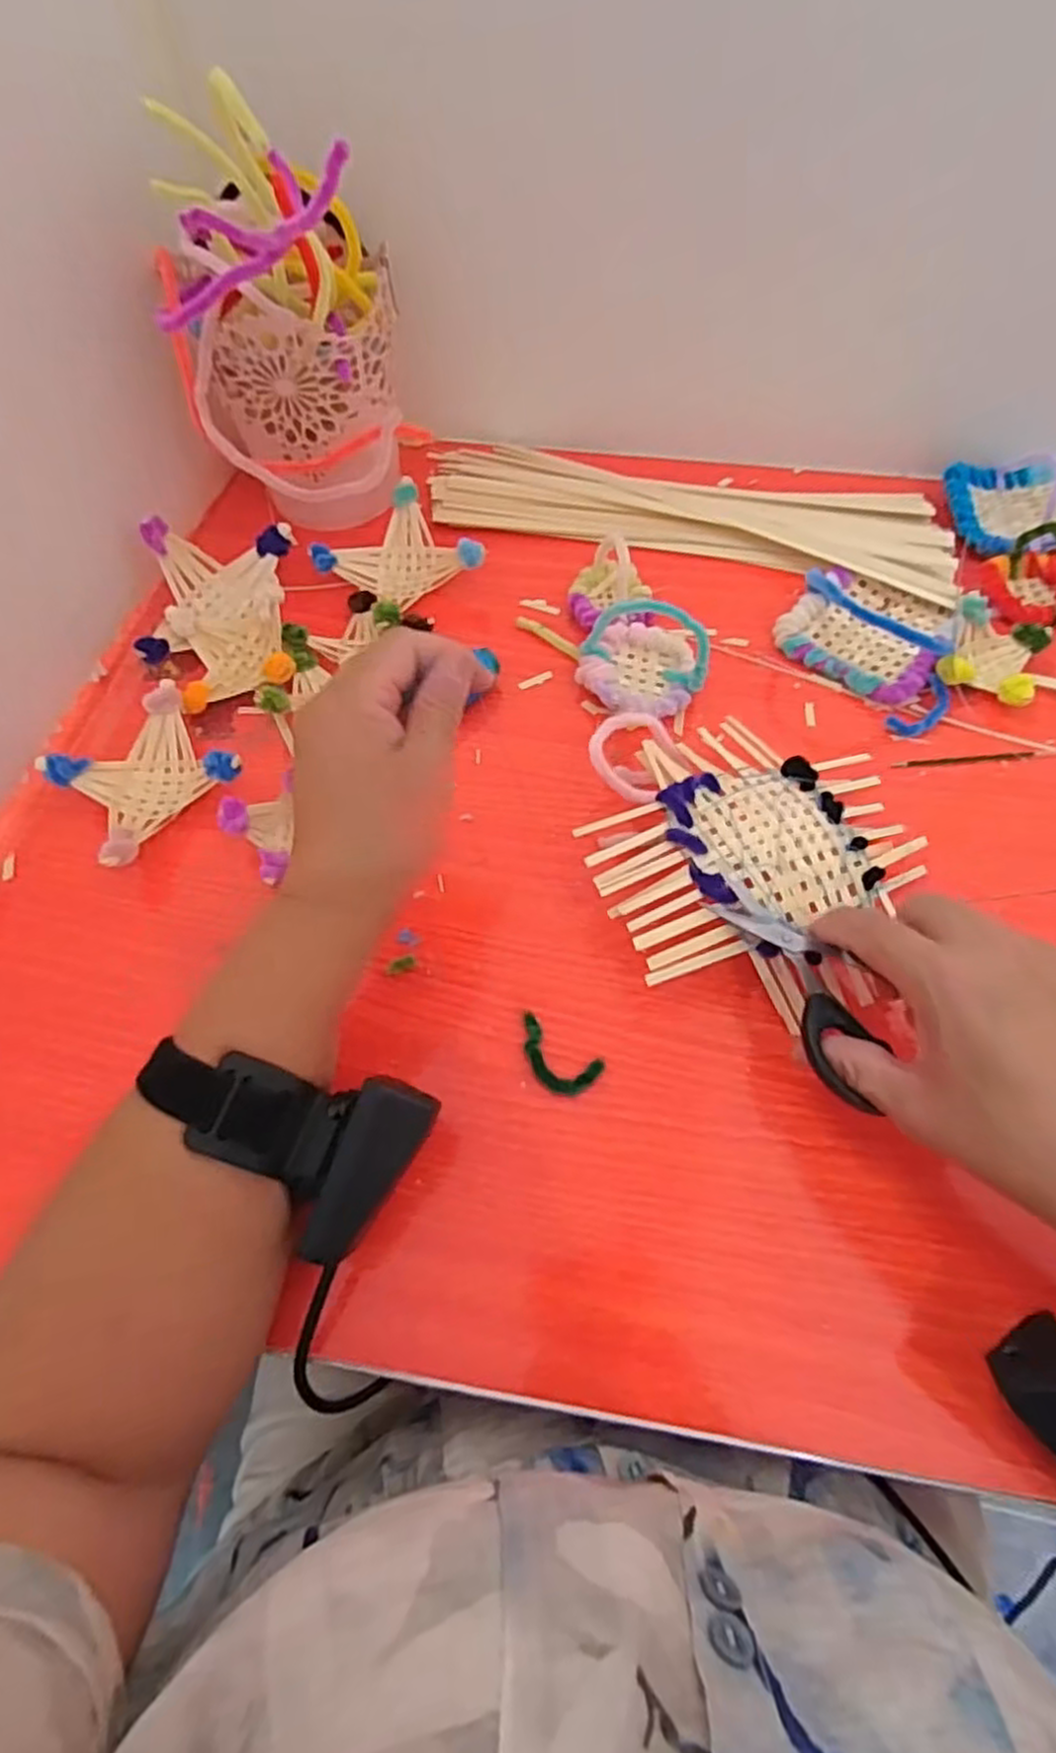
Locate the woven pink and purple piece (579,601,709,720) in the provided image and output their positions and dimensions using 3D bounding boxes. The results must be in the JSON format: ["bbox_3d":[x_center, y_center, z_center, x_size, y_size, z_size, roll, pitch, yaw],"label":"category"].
[{"bbox_3d":[0.067,-0.132,0.442,0.072,0.058,0.066,-1,63,1],"label":"woven pink and purple piece"}]

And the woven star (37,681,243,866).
[{"bbox_3d":[-0.208,-0.053,0.420,0.082,0.033,0.080,-39,68,-17],"label":"woven star"}]

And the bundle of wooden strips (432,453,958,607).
[{"bbox_3d":[0.105,-0.251,0.527,0.360,0.010,0.100,12,64,8],"label":"bundle of wooden strips"}]

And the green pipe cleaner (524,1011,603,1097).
[{"bbox_3d":[0.011,0.085,0.355,0.044,0.007,0.023,33,68,17],"label":"green pipe cleaner"}]

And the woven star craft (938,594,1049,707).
[{"bbox_3d":[0.274,-0.131,0.450,0.053,0.023,0.064,23,66,13],"label":"woven star craft"}]

